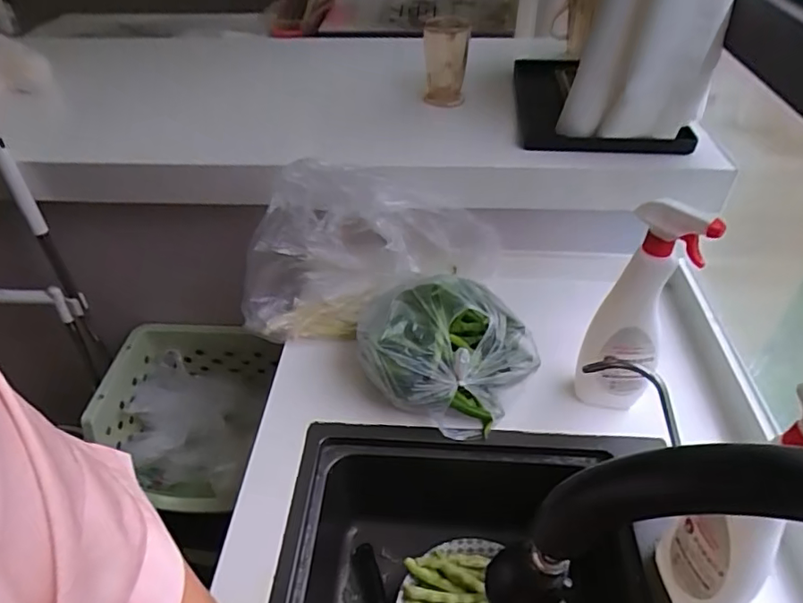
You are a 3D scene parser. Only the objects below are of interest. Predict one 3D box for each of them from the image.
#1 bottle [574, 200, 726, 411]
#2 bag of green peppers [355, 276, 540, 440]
[{"bbox_3d":[0.272,0.016,0.639,0.089,0.280,0.051,14,44,18],"label":"bottle"},{"bbox_3d":[0.061,0.068,0.719,0.228,0.150,0.150,-6,42,-3],"label":"bag of green peppers"}]

